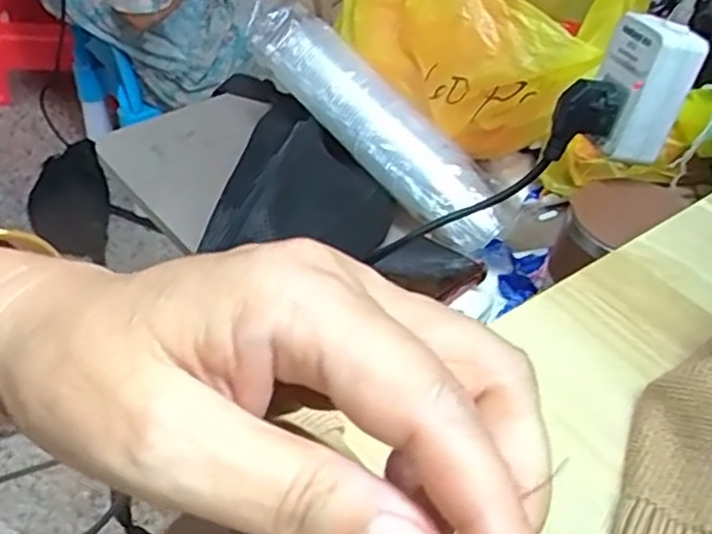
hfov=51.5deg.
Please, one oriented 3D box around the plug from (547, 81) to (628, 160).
[{"bbox_3d":[0.153,-0.099,0.502,0.038,0.056,0.029,12,22,2],"label":"plug"}]

